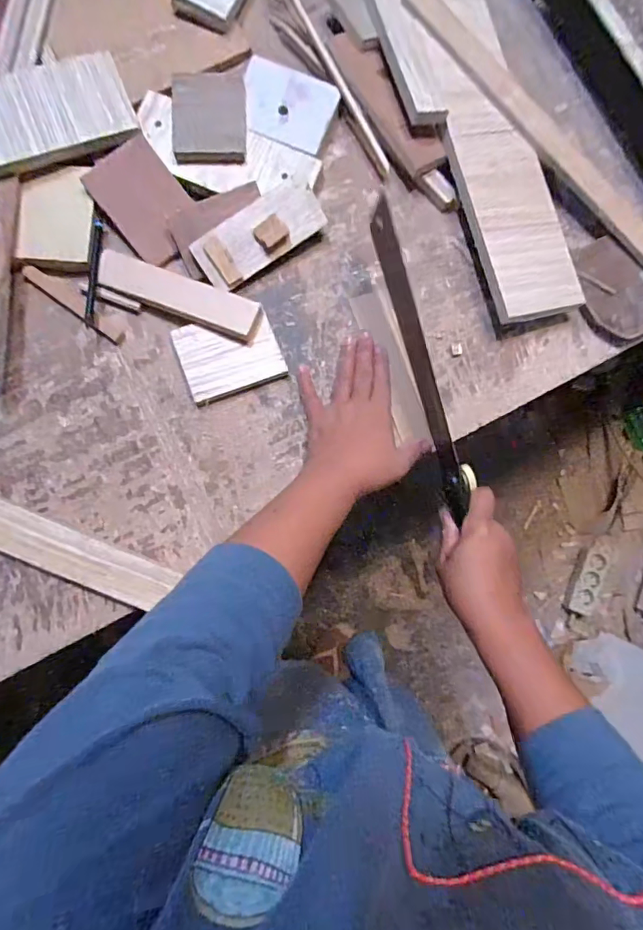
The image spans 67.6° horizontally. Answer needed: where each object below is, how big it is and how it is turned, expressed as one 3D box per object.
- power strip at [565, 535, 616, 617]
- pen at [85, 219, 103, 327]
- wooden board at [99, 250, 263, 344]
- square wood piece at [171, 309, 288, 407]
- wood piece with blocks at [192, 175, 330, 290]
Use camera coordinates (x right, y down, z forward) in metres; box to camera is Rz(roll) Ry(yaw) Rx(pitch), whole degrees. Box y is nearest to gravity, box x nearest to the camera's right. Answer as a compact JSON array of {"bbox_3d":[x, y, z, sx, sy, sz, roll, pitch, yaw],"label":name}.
[{"bbox_3d":[0.656,0.265,1.168,0.069,0.036,0.203,26,83,2],"label":"power strip"},{"bbox_3d":[-0.223,-0.190,0.471,0.009,0.008,0.102,6,85,-3],"label":"pen"},{"bbox_3d":[-0.137,-0.166,0.461,0.160,0.012,0.040,22,84,-1],"label":"wooden board"},{"bbox_3d":[-0.089,-0.109,0.472,0.094,0.013,0.073,-19,87,-5],"label":"square wood piece"},{"bbox_3d":[-0.059,-0.226,0.469,0.129,0.015,0.051,-36,88,-6],"label":"wood piece with blocks"}]

